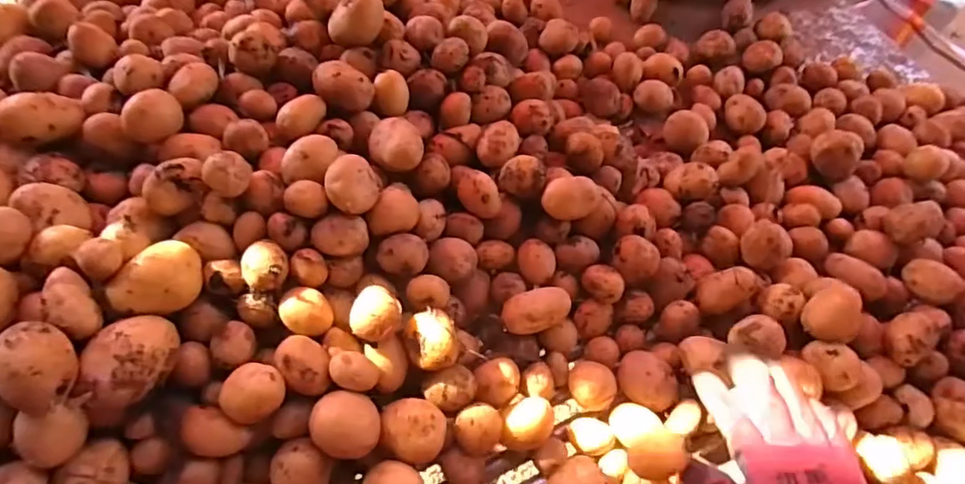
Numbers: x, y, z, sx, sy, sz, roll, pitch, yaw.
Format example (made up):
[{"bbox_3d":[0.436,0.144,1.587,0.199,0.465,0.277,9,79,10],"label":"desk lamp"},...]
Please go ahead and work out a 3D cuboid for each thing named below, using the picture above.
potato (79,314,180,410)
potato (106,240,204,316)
[{"bbox_3d":[-0.242,0.081,0.381,0.044,0.034,0.059,-3,61,-2],"label":"potato"},{"bbox_3d":[-0.237,0.028,0.406,0.037,0.040,0.061,30,65,15],"label":"potato"}]

